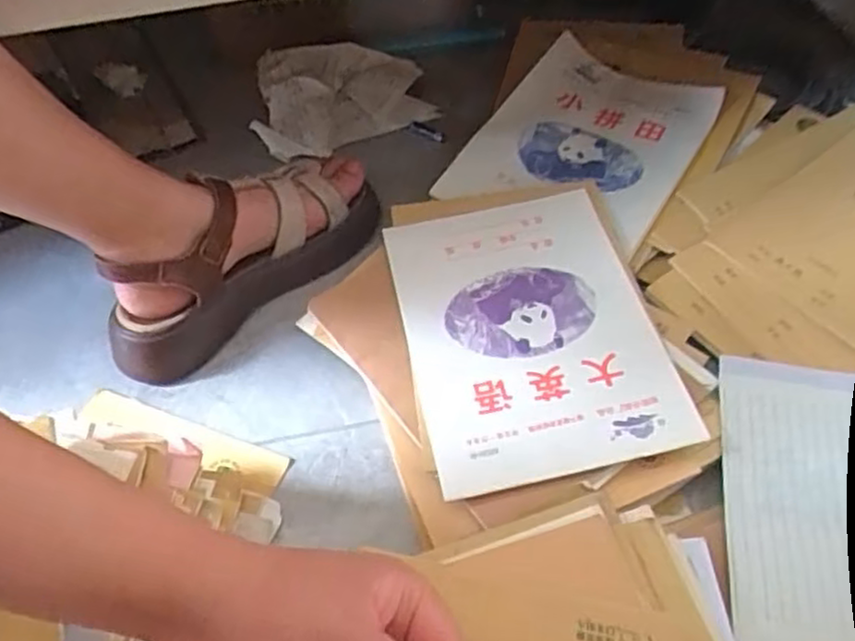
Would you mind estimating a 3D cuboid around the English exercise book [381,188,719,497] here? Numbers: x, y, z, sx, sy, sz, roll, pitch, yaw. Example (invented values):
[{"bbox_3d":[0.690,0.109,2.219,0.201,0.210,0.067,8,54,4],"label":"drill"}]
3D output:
[{"bbox_3d":[0.079,0.003,0.558,0.184,0.008,0.252,-12,54,-4],"label":"English exercise book"}]

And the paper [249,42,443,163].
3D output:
[{"bbox_3d":[-0.096,-0.257,0.806,0.190,0.049,0.158,-6,52,-1],"label":"paper"}]

